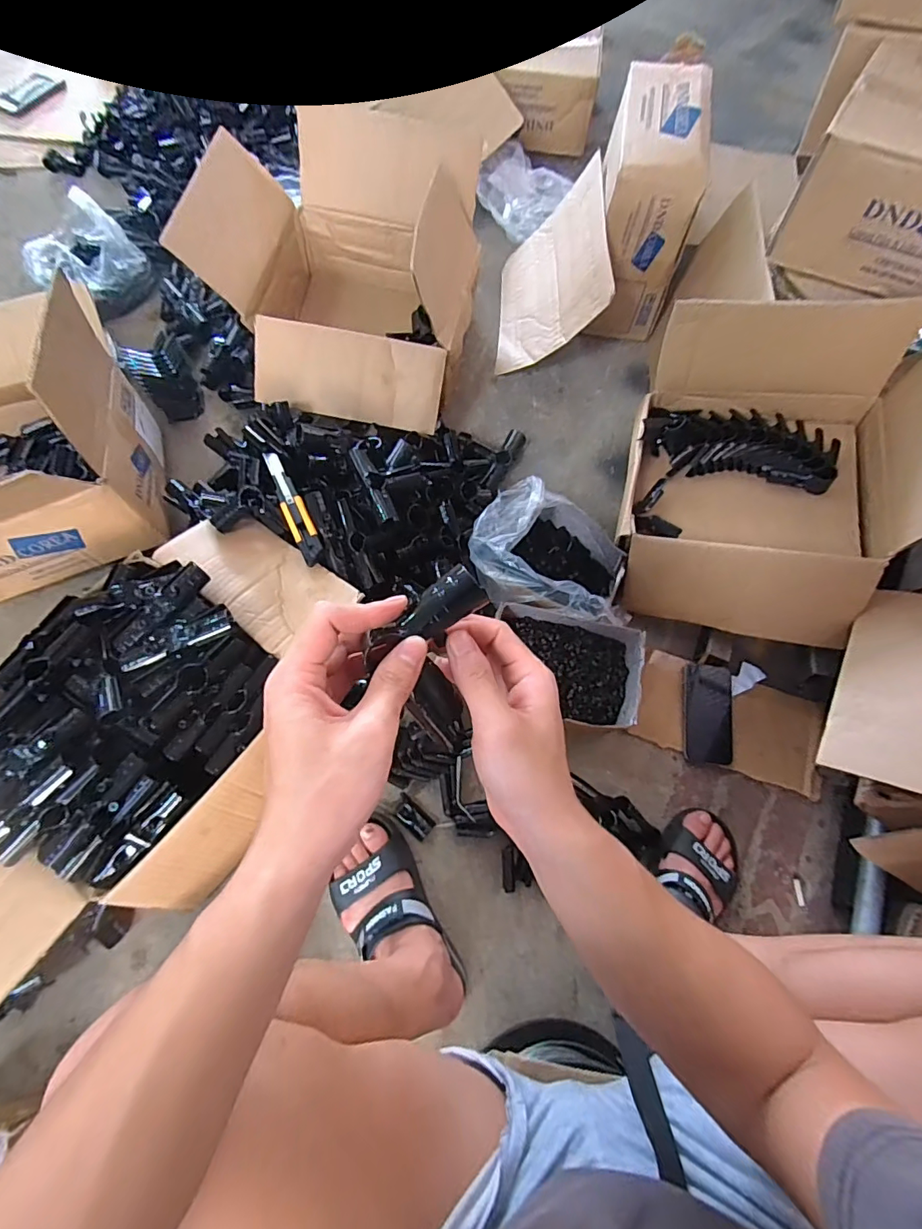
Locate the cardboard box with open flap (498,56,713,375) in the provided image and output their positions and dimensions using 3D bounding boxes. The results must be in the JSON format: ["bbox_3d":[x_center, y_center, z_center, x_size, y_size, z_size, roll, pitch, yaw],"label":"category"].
[{"bbox_3d":[0.243,-0.703,0.891,0.299,0.276,0.445,10,71,1],"label":"cardboard box with open flap"}]

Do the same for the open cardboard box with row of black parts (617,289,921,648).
[{"bbox_3d":[0.419,-0.208,0.677,0.329,0.256,0.401,16,71,4],"label":"open cardboard box with row of black parts"}]

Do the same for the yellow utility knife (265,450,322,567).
[{"bbox_3d":[-0.243,-0.159,0.701,0.033,0.017,0.200,-26,74,-10],"label":"yellow utility knife"}]

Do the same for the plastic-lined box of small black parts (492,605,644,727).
[{"bbox_3d":[0.143,0.078,0.707,0.208,0.079,0.144,10,71,1],"label":"plastic-lined box of small black parts"}]

